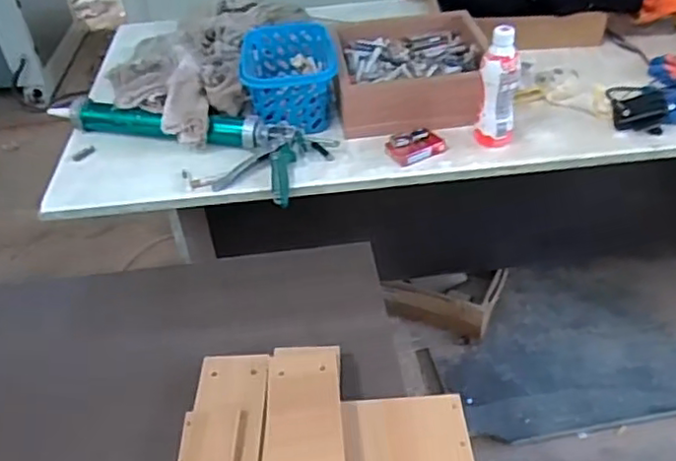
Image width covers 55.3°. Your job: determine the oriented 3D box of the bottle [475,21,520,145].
[{"bbox_3d":[0.264,-0.235,1.071,0.057,0.192,0.058,-6,41,-2],"label":"bottle"}]

